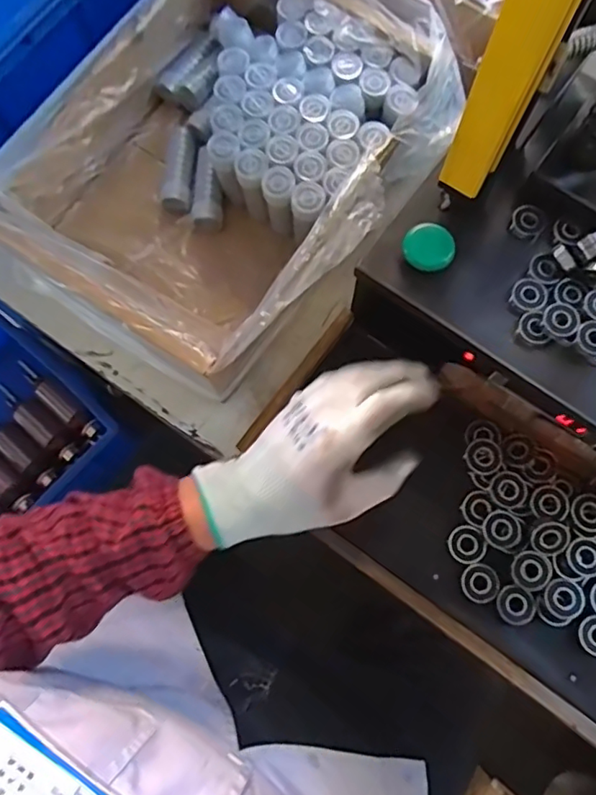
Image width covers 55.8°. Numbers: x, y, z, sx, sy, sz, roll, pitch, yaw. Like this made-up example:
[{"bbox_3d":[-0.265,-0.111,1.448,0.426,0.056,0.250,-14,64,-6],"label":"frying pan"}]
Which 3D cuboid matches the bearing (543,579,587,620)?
[{"bbox_3d":[0.217,0.163,0.457,0.032,0.009,0.031,31,79,8],"label":"bearing"}]

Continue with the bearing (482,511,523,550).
[{"bbox_3d":[0.172,0.111,0.471,0.032,0.007,0.031,0,77,1],"label":"bearing"}]

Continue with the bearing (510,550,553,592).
[{"bbox_3d":[0.193,0.142,0.463,0.032,0.006,0.031,0,77,1],"label":"bearing"}]

